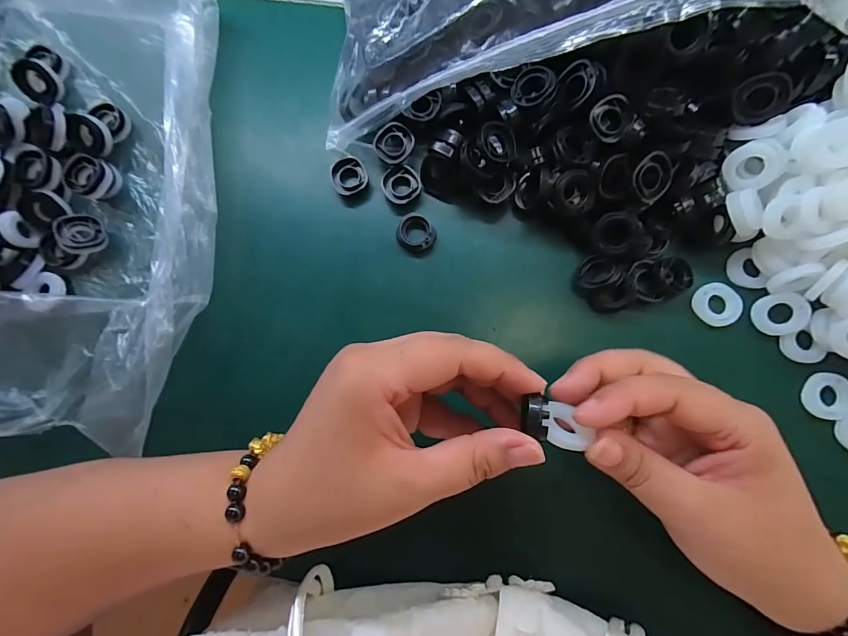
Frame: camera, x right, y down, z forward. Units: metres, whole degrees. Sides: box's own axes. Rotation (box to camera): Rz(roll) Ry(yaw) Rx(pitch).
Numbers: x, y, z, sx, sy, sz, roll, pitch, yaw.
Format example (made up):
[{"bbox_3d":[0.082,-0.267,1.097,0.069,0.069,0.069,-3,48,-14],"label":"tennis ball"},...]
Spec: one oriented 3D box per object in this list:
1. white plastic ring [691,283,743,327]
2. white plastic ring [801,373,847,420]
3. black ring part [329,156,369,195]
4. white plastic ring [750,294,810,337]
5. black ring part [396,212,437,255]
[{"bbox_3d":[0.184,-0.009,0.244,0.026,0.005,0.027,0,86,4],"label":"white plastic ring"},{"bbox_3d":[0.242,0.047,0.233,0.025,0.004,0.026,0,86,4],"label":"white plastic ring"},{"bbox_3d":[-0.052,-0.098,0.270,0.025,0.011,0.025,0,86,4],"label":"black ring part"},{"bbox_3d":[0.216,-0.002,0.236,0.027,0.007,0.025,2,99,21],"label":"white plastic ring"},{"bbox_3d":[-0.006,-0.057,0.263,0.025,0.010,0.025,0,86,4],"label":"black ring part"}]

